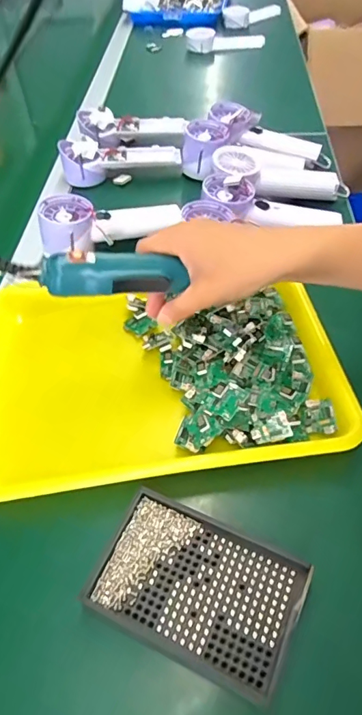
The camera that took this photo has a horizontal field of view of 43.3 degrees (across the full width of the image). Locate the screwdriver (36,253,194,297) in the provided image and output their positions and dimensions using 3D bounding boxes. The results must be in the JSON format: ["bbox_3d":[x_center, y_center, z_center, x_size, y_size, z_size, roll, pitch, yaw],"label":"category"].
[{"bbox_3d":[-0.053,-0.068,0.375,0.115,0.026,0.028,-4,50,-17],"label":"screwdriver"}]

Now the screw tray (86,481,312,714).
[{"bbox_3d":[0.011,0.157,0.316,0.134,0.012,0.089,19,54,17],"label":"screw tray"}]

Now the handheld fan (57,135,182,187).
[{"bbox_3d":[-0.089,-0.299,0.681,0.175,0.049,0.054,-8,51,-4],"label":"handheld fan"}]

